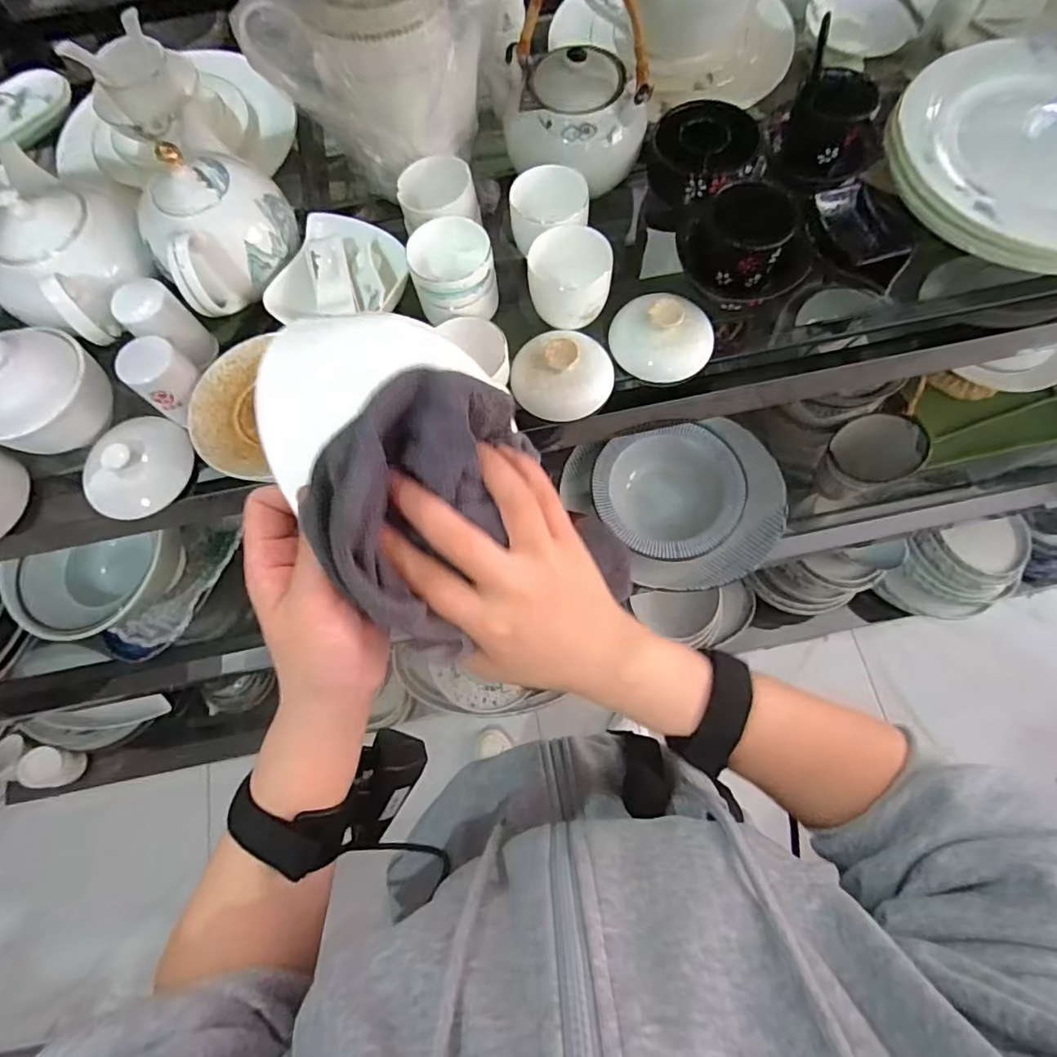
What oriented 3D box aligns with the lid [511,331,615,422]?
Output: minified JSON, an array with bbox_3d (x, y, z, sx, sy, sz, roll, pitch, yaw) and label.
[{"bbox_3d":[0.030,-0.144,0.487,0.091,0.034,0.091,32,76,11],"label":"lid"}]

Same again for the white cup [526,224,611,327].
[{"bbox_3d":[0.037,-0.222,0.480,0.069,0.052,0.062,-8,72,0],"label":"white cup"}]

